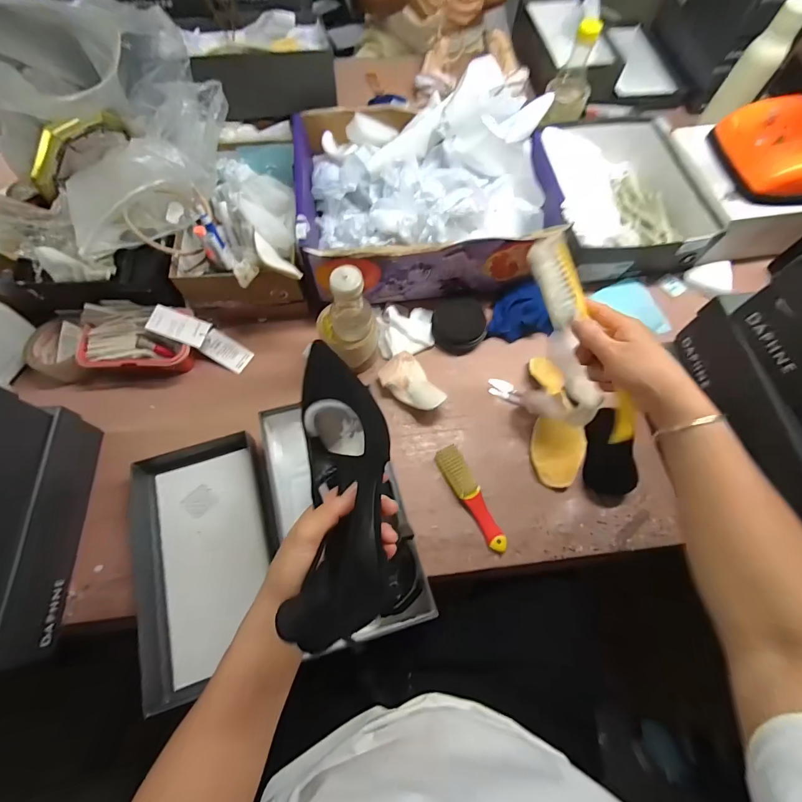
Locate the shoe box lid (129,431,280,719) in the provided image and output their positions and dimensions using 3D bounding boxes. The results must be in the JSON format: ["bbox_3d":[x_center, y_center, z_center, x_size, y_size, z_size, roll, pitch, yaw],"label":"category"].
[{"bbox_3d":[-0.260,0.205,0.534,0.171,0.052,0.314,-17,69,-7],"label":"shoe box lid"}]

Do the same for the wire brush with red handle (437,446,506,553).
[{"bbox_3d":[0.101,0.139,0.566,0.034,0.027,0.157,-27,71,-11],"label":"wire brush with red handle"}]

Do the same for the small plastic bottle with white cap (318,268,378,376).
[{"bbox_3d":[-0.078,-0.115,0.573,0.085,0.182,0.077,-6,68,-3],"label":"small plastic bottle with white cap"}]

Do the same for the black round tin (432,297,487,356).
[{"bbox_3d":[0.098,-0.132,0.668,0.087,0.033,0.106,5,68,1],"label":"black round tin"}]

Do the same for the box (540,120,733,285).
[{"bbox_3d":[0.390,-0.378,0.731,0.264,0.090,0.323,-3,68,-2],"label":"box"}]

